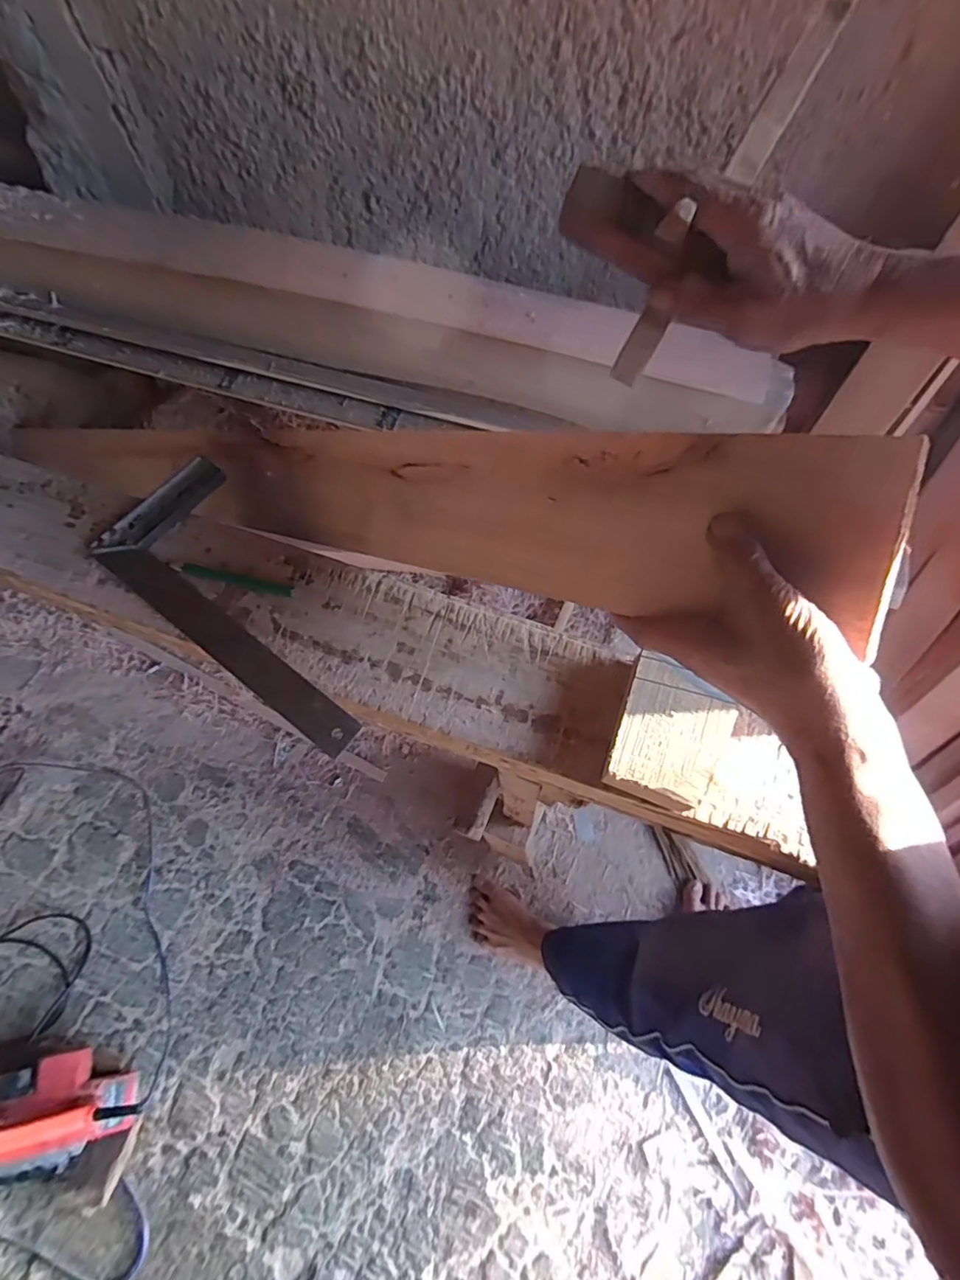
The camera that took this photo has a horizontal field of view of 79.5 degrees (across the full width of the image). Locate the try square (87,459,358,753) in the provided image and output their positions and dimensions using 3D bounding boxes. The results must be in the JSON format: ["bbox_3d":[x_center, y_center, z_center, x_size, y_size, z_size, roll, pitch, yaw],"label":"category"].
[{"bbox_3d":[-0.226,-0.049,0.581,0.351,0.022,0.146,36,69,14],"label":"try square"}]

